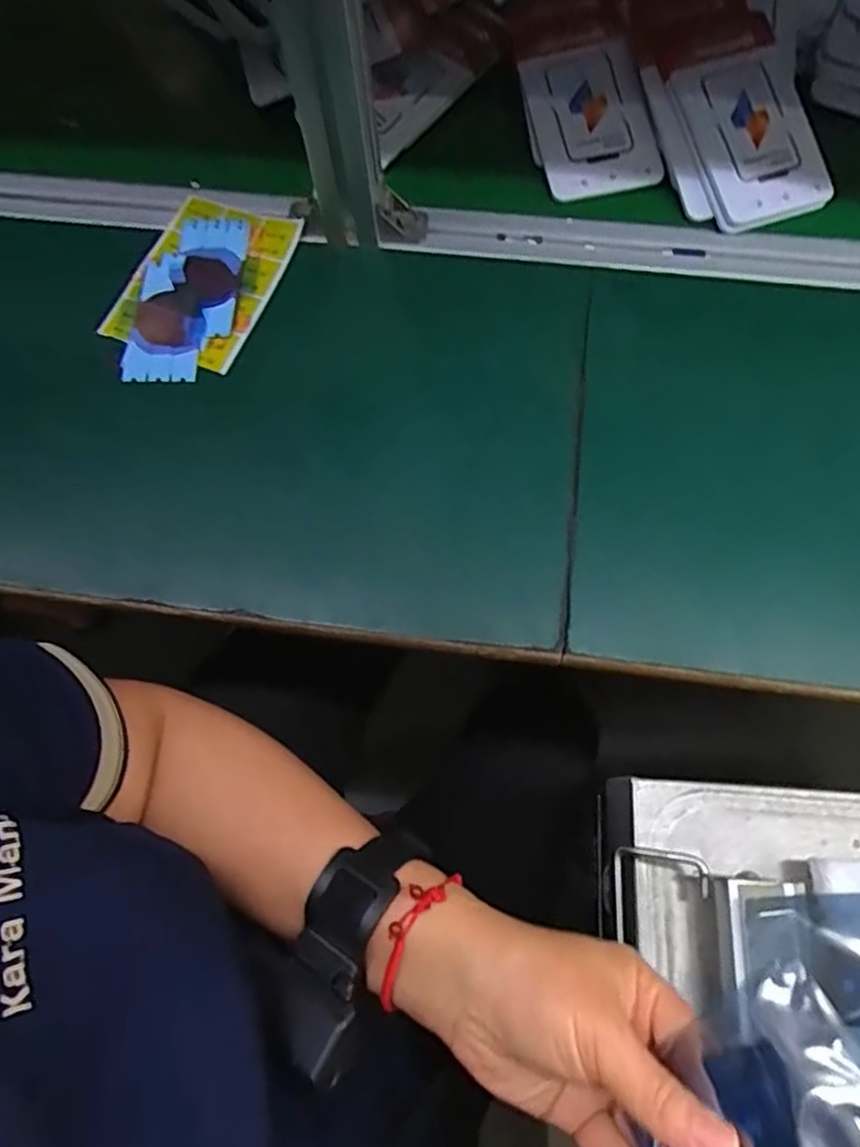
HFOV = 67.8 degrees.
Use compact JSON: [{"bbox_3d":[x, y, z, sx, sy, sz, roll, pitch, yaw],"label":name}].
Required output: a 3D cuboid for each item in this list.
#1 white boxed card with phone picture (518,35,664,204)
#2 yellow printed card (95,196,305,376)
[{"bbox_3d":[0.125,-0.351,0.498,0.086,0.009,0.118,-14,87,2],"label":"white boxed card with phone picture"},{"bbox_3d":[-0.172,-0.206,0.472,0.096,0.014,0.154,21,76,7],"label":"yellow printed card"}]

